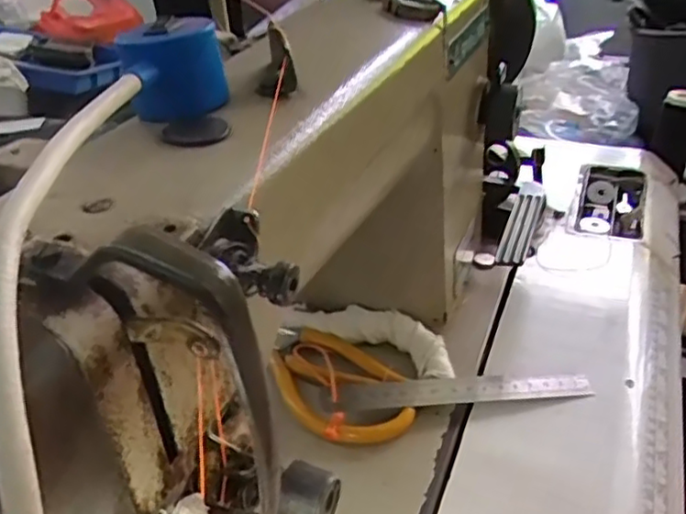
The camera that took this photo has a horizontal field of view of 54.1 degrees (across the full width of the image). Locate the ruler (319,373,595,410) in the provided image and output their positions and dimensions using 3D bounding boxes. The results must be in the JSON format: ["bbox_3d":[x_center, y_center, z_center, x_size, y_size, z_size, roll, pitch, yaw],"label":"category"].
[{"bbox_3d":[0.072,0.083,0.420,0.169,0.007,0.021,-1,47,-7],"label":"ruler"}]

